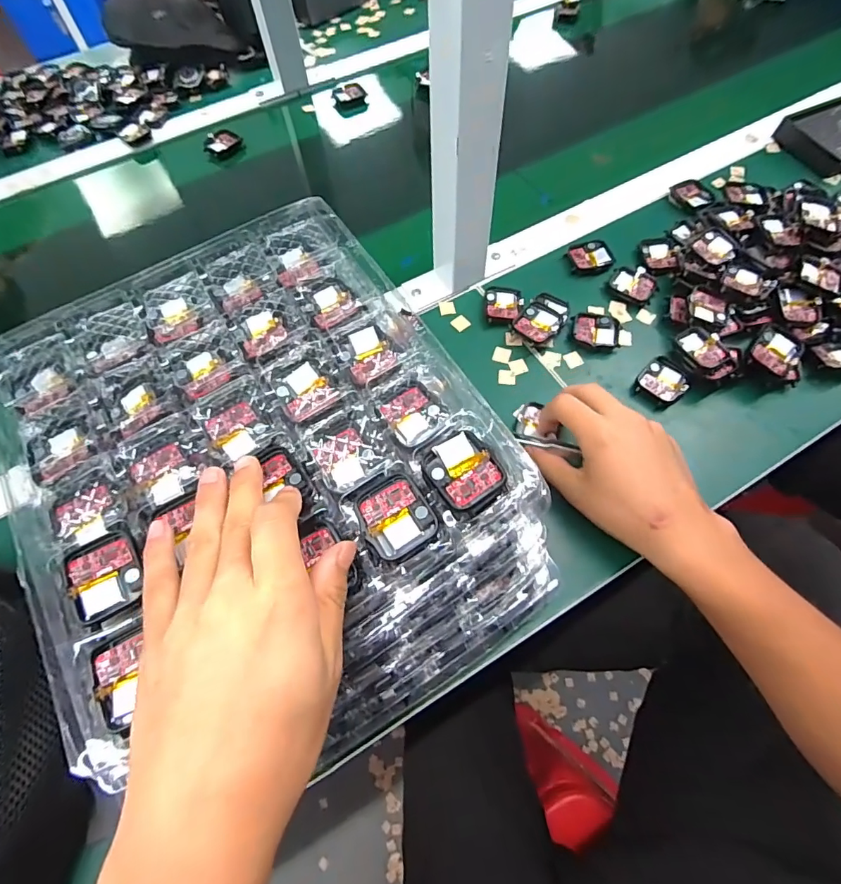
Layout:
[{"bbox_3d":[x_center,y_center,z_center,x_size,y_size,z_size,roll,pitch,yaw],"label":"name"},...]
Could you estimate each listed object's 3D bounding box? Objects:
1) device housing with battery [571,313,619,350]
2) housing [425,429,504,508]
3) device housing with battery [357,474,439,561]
[{"bbox_3d":[0.170,-0.106,0.442,0.043,0.010,0.037,2,64,4],"label":"device housing with battery"},{"bbox_3d":[0.024,0.016,0.258,0.035,0.008,0.041,-32,67,-12],"label":"housing"},{"bbox_3d":[-0.014,0.040,0.252,0.037,0.007,0.042,-27,66,-10],"label":"device housing with battery"}]

